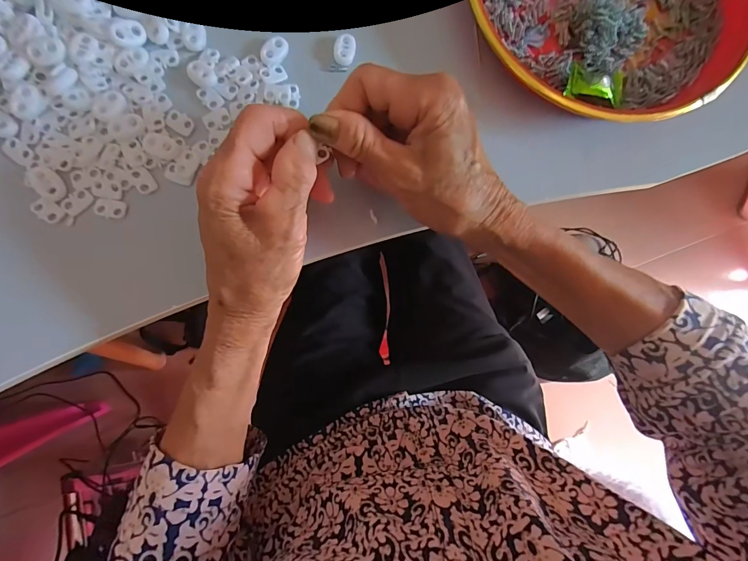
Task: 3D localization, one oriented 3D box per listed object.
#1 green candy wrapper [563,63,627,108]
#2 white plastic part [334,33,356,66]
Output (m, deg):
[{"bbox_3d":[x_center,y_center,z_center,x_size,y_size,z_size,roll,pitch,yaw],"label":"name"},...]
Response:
[{"bbox_3d":[0.164,-0.144,0.269,0.048,0.013,0.024,4,84,-7],"label":"green candy wrapper"},{"bbox_3d":[-0.021,-0.166,0.266,0.014,0.005,0.021,8,83,-7],"label":"white plastic part"}]

